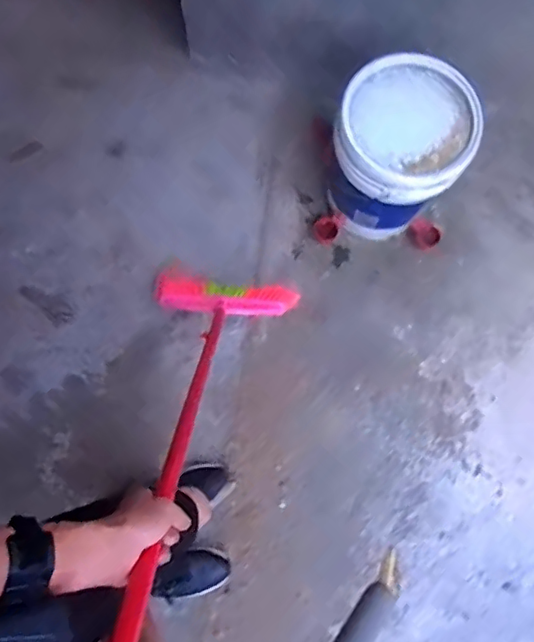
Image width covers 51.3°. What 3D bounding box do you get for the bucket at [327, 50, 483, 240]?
[{"bbox_3d":[0.303,-0.396,1.315,0.289,0.337,0.266,0,77,0],"label":"bucket"}]

